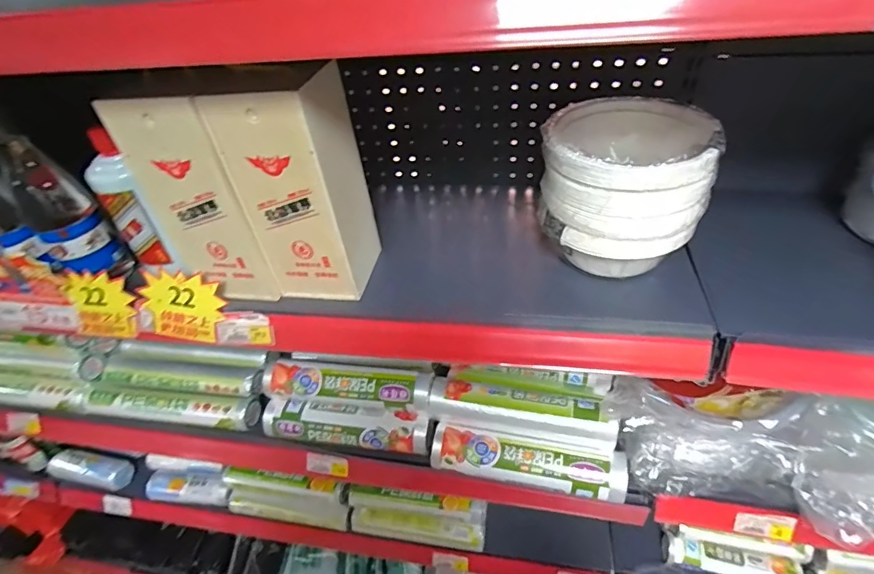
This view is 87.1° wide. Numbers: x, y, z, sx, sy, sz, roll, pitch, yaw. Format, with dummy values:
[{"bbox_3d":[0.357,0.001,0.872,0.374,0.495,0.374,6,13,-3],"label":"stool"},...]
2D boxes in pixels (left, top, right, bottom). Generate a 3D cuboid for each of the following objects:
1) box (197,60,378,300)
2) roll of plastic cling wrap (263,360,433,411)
[{"bbox_3d":[-0.138,-0.107,0.480,0.097,0.241,0.099,3,41,10],"label":"box"},{"bbox_3d":[-0.132,0.141,0.665,0.246,0.036,0.040,3,41,10],"label":"roll of plastic cling wrap"}]

